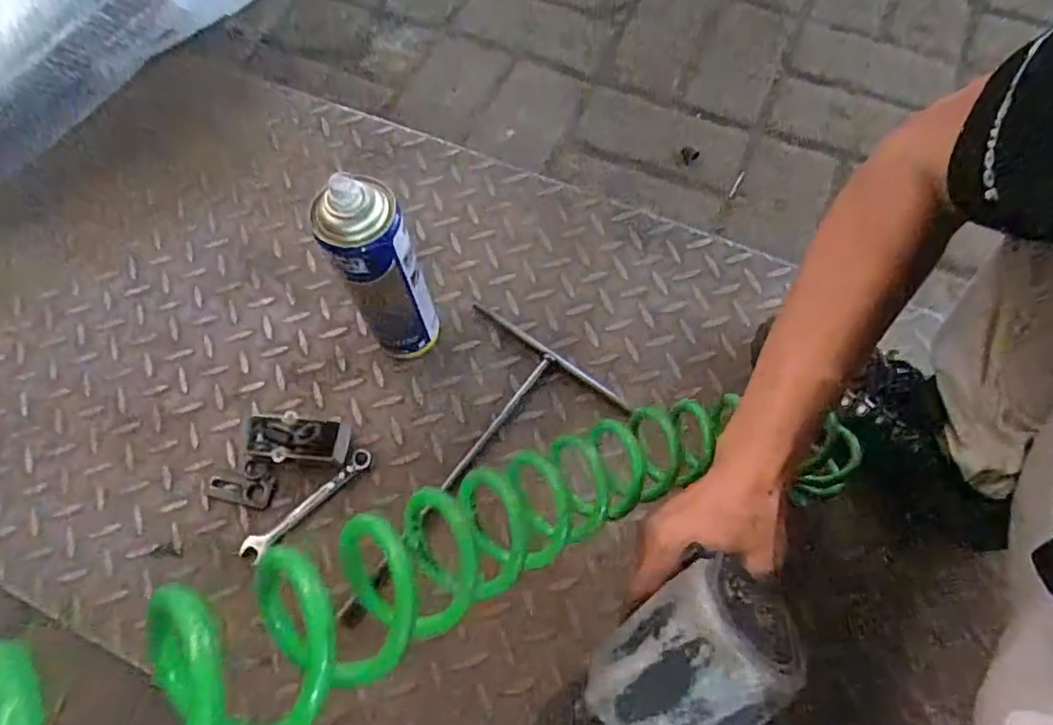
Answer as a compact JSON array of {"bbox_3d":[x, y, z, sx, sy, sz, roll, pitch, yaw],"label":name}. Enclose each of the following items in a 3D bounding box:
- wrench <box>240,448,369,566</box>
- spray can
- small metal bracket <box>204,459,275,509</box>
[{"bbox_3d":[-0.201,0.129,0.541,0.138,0.013,0.023,-41,73,-14],"label":"wrench"},{"bbox_3d":[-0.120,-0.068,0.504,0.070,0.223,0.054,-26,70,-9],"label":"spray can"},{"bbox_3d":[-0.265,0.109,0.551,0.062,0.004,0.041,11,69,6],"label":"small metal bracket"}]

